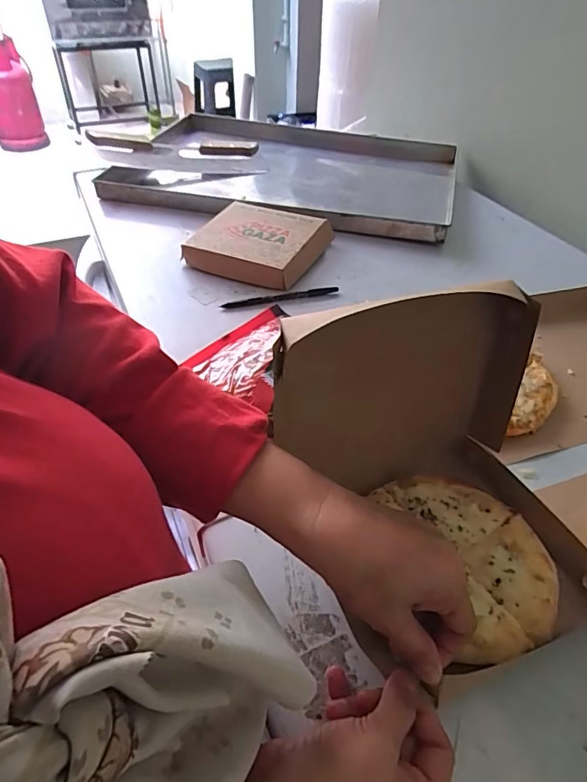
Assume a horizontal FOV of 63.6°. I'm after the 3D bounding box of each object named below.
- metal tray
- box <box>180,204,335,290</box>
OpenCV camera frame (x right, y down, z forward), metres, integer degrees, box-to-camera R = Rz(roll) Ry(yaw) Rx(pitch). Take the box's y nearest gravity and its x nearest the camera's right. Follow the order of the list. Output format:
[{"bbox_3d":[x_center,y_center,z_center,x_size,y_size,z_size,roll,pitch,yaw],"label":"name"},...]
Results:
[{"bbox_3d":[-0.013,-0.417,0.901,0.599,0.058,0.437,11,46,10],"label":"metal tray"},{"bbox_3d":[-0.051,-0.214,0.676,0.172,0.034,0.157,15,47,15],"label":"box"}]

